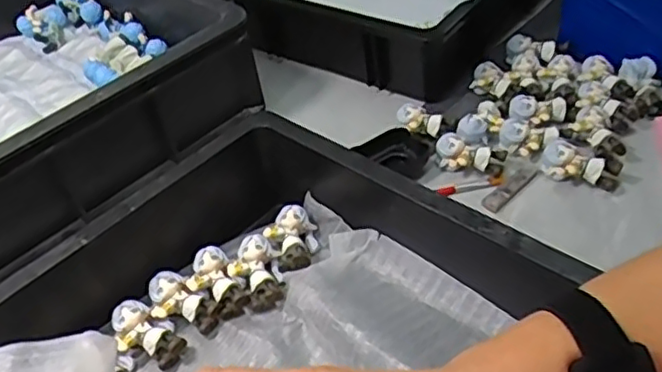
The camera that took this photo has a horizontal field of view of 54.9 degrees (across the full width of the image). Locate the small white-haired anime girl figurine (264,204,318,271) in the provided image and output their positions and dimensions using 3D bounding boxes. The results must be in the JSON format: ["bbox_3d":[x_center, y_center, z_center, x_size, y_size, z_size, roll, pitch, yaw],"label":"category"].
[{"bbox_3d":[-0.031,0.043,0.526,0.040,0.021,0.063,-14,42,-5],"label":"small white-haired anime girl figurine"}]

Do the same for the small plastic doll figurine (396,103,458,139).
[{"bbox_3d":[0.090,-0.063,0.614,0.060,0.019,0.022,18,49,28],"label":"small plastic doll figurine"}]

